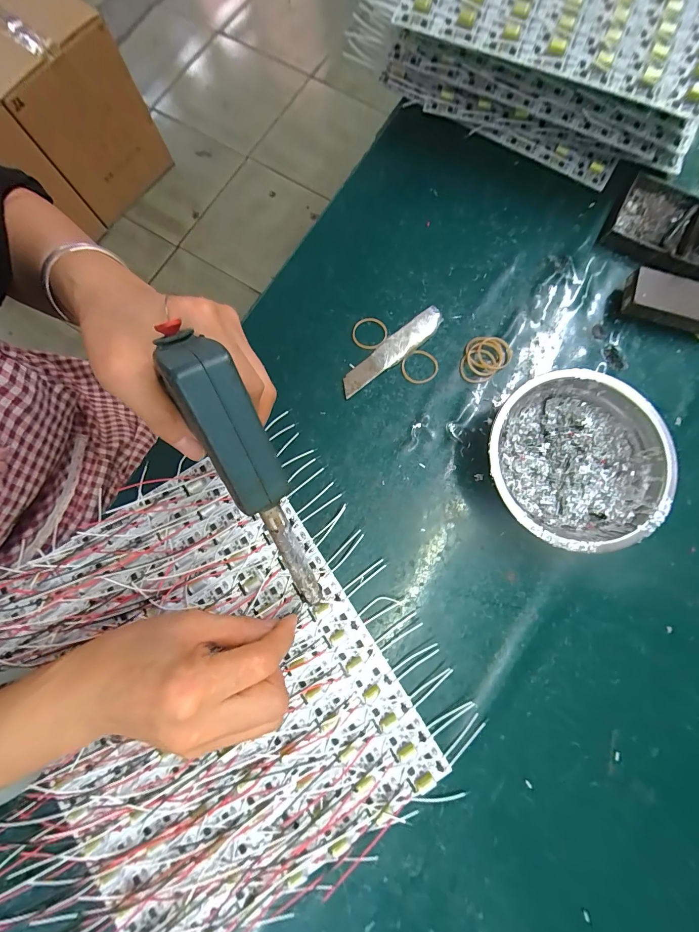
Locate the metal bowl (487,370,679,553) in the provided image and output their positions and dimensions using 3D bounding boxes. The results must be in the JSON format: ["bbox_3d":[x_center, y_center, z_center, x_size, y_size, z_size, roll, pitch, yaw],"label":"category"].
[{"bbox_3d":[0.164,-0.002,0.262,0.121,0.043,0.122,0,80,0],"label":"metal bowl"}]

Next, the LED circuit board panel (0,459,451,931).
[{"bbox_3d":[-0.107,0.158,0.253,0.240,0.012,0.283,-33,81,-5],"label":"LED circuit board panel"}]

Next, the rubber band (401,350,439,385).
[{"bbox_3d":[0.060,-0.085,0.299,0.031,0.004,0.029,0,80,0],"label":"rubber band"}]

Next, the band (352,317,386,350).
[{"bbox_3d":[0.018,-0.116,0.305,0.030,0.004,0.030,0,80,0],"label":"band"}]

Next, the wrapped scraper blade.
[{"bbox_3d":[0.035,-0.097,0.298,0.105,0.011,0.021,-36,82,-6],"label":"wrapped scraper blade"}]

